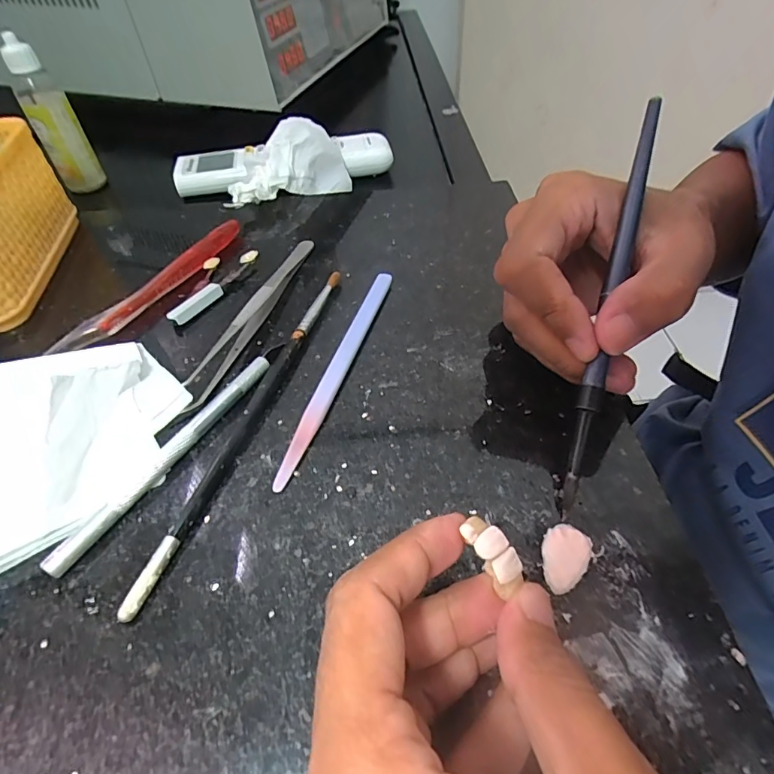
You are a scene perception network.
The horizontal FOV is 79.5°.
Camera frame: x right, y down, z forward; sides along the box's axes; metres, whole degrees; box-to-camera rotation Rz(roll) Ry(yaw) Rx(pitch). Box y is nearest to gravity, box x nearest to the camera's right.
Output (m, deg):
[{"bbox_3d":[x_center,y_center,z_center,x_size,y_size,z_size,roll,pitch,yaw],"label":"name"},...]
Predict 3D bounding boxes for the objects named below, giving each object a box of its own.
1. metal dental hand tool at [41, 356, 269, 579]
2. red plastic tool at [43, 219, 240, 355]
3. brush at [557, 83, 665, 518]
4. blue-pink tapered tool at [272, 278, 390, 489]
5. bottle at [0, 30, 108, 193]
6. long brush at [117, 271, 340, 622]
[{"bbox_3d":[-0.089,0.026,0.193,0.010,0.008,0.113,23,53,21],"label":"metal dental hand tool"},{"bbox_3d":[-0.129,-0.060,0.265,0.012,0.014,0.129,24,54,22],"label":"red plastic tool"},{"bbox_3d":[0.087,-0.034,0.182,0.008,0.011,0.168,14,84,14],"label":"brush"},{"bbox_3d":[-0.022,-0.011,0.225,0.009,0.004,0.138,21,53,2],"label":"blue-pink tapered tool"},{"bbox_3d":[-0.251,-0.202,0.352,0.031,0.102,0.027,-23,51,-17],"label":"bottle"},{"bbox_3d":[-0.059,0.006,0.209,0.010,0.009,0.186,13,50,14],"label":"long brush"}]

